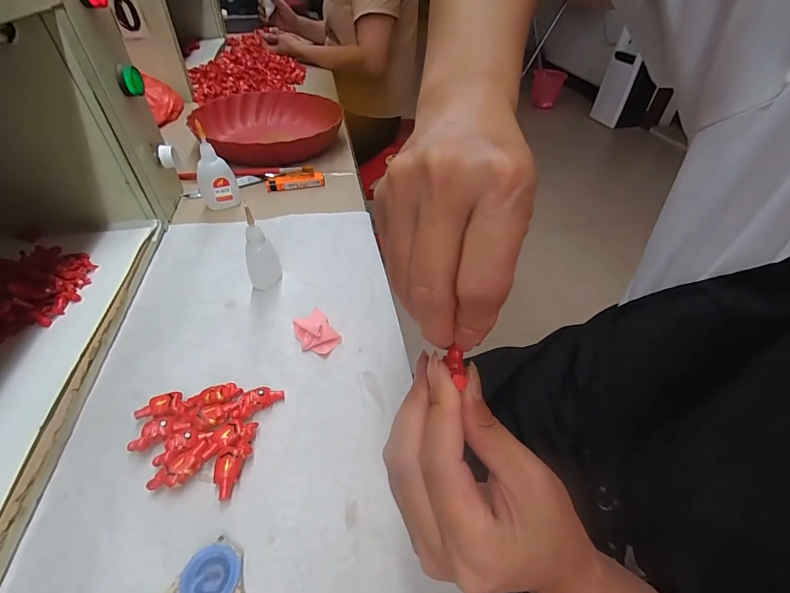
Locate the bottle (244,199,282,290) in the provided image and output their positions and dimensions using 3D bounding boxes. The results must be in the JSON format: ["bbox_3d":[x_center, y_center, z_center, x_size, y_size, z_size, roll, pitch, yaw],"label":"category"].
[{"bbox_3d":[-0.131,-0.046,0.355,0.030,0.081,0.024,-14,45,-12],"label":"bottle"}]

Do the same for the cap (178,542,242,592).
[{"bbox_3d":[-0.101,0.155,0.203,0.030,0.009,0.030,-1,44,1],"label":"cap"}]

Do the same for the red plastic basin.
[{"bbox_3d":[-0.211,-0.279,0.634,0.226,0.067,0.224,-8,45,-6],"label":"red plastic basin"}]

